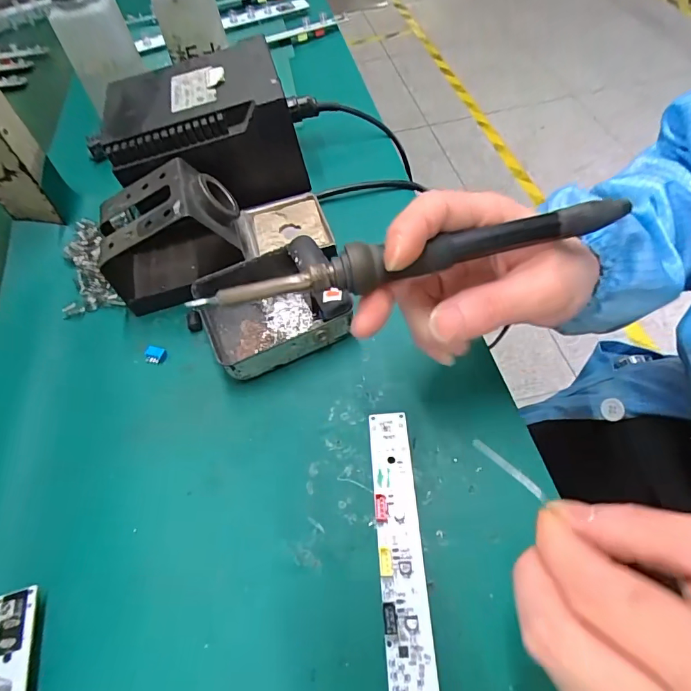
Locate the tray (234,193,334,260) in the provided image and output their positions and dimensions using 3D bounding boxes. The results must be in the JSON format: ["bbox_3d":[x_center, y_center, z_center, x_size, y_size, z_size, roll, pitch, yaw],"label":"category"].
[{"bbox_3d":[-0.050,-0.094,0.347,0.070,0.009,0.062,-17,56,-6],"label":"tray"}]

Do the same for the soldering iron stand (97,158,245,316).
[{"bbox_3d":[-0.128,-0.083,0.316,0.096,0.069,0.074,-22,57,-9],"label":"soldering iron stand"}]

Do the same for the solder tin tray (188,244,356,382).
[{"bbox_3d":[-0.045,-0.027,0.300,0.104,0.026,0.080,-23,57,-10],"label":"solder tin tray"}]

